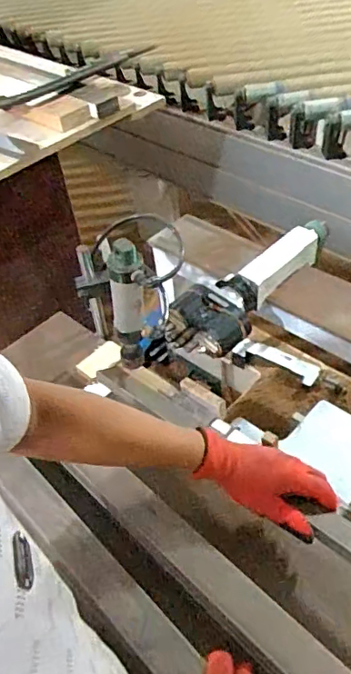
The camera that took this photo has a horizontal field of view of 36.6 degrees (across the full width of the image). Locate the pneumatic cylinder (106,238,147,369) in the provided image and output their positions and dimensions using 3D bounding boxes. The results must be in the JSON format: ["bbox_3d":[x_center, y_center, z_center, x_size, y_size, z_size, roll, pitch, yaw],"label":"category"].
[{"bbox_3d":[-0.065,-0.033,0.780,0.058,0.242,0.045,-11,46,-4],"label":"pneumatic cylinder"}]

